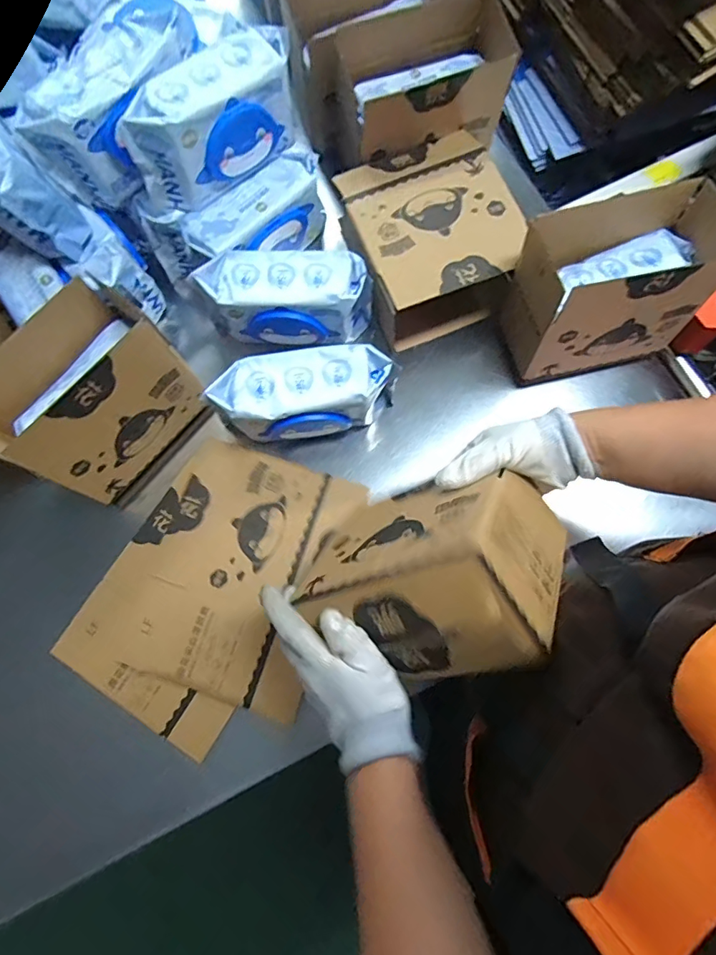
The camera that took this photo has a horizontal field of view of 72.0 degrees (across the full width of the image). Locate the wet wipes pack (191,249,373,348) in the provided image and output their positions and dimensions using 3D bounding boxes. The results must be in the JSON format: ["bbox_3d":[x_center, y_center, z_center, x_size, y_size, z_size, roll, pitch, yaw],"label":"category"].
[{"bbox_3d":[-0.084,-0.218,0.609,0.193,0.090,0.078,0,77,2],"label":"wet wipes pack"}]

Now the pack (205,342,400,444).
[{"bbox_3d":[-0.059,-0.091,0.586,0.203,0.108,0.082,-7,77,0],"label":"pack"}]

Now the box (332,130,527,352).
[{"bbox_3d":[0.090,-0.300,0.622,0.180,0.101,0.209,-19,77,-3],"label":"box"}]

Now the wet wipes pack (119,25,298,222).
[{"bbox_3d":[-0.160,-0.397,0.552,0.084,0.103,0.214,43,82,10],"label":"wet wipes pack"}]

